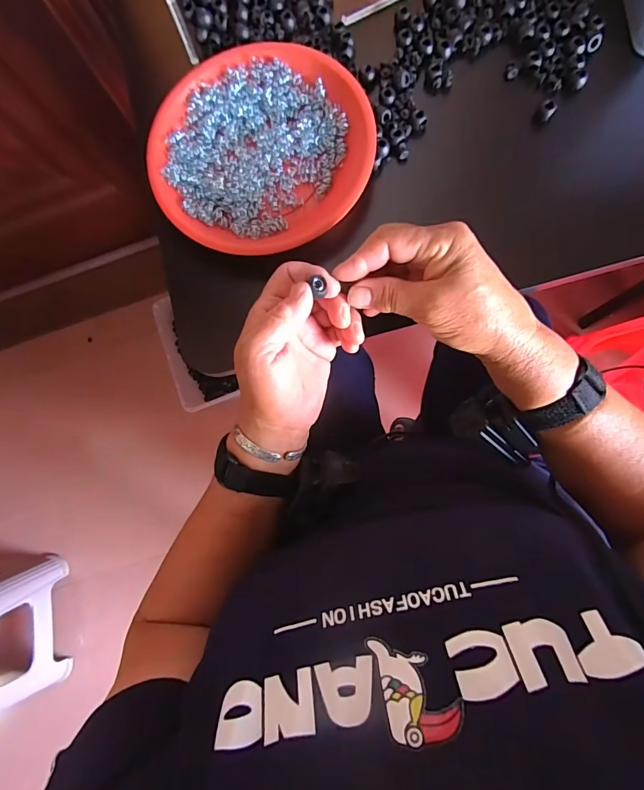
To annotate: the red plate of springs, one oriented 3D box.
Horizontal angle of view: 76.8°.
[{"bbox_3d":[-0.053,-0.215,0.359,0.188,0.023,0.183,-1,82,5],"label":"red plate of springs"}]

